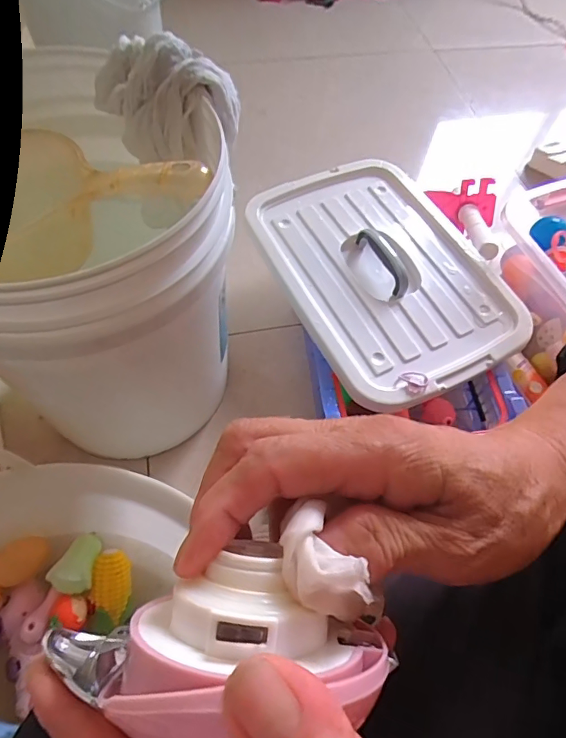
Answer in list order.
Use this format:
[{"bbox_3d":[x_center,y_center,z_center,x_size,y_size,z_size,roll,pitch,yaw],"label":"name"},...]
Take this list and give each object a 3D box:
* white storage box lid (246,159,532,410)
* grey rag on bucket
[{"bbox_3d":[0.139,-0.145,0.663,0.277,0.031,0.388,-24,68,-12],"label":"white storage box lid"},{"bbox_3d":[-0.112,-0.248,0.432,0.137,0.083,0.082,14,60,4],"label":"grey rag on bucket"}]

